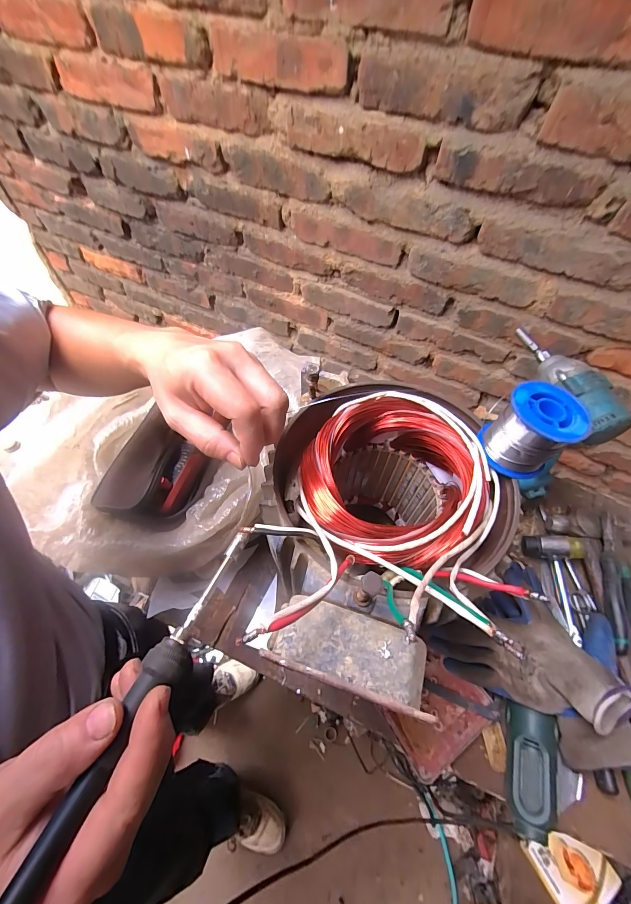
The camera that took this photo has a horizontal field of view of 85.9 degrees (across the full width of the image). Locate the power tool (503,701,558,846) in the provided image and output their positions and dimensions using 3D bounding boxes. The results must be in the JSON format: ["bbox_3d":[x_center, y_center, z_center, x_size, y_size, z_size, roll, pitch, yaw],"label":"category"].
[{"bbox_3d":[0.238,0.352,0.377,0.047,0.043,0.112,17,58,9],"label":"power tool"}]

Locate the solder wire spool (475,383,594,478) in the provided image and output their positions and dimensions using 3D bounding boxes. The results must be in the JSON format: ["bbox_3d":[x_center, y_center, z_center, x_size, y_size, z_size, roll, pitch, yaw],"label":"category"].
[{"bbox_3d":[0.191,-0.019,0.304,0.058,0.062,0.061,-36,65,-22],"label":"solder wire spool"}]

